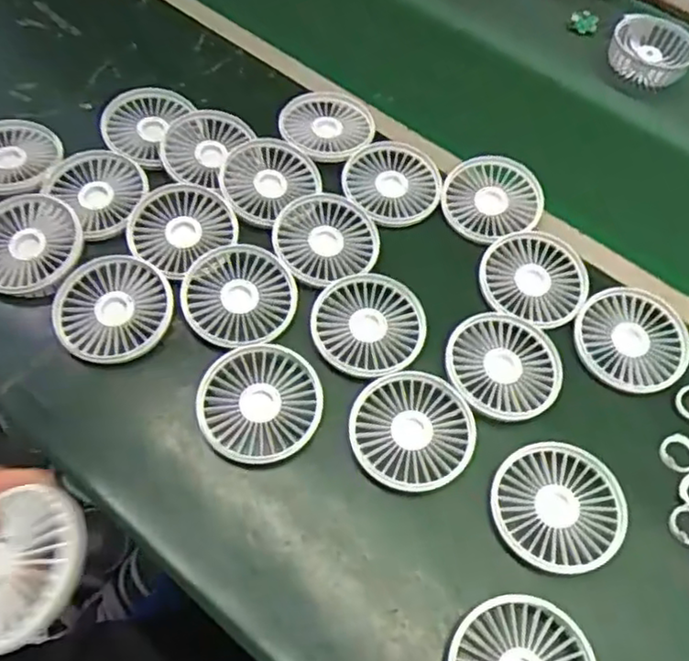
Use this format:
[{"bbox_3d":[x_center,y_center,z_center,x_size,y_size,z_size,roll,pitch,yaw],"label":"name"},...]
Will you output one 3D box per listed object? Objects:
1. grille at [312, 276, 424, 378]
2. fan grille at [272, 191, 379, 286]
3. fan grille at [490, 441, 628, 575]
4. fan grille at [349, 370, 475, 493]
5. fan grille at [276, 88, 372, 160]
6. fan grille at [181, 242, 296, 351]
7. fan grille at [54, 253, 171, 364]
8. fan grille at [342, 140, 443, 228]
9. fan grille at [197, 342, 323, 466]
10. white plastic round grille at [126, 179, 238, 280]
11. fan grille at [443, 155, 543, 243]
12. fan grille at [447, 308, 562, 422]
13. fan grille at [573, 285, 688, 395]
[{"bbox_3d":[0.020,-0.005,0.525,0.088,0.009,0.086,2,59,-3],"label":"grille"},{"bbox_3d":[-0.015,-0.077,0.565,0.085,0.022,0.084,2,59,-3],"label":"fan grille"},{"bbox_3d":[0.147,0.120,0.461,0.091,0.008,0.085,2,59,-3],"label":"fan grille"},{"bbox_3d":[0.049,0.071,0.482,0.087,0.007,0.086,2,59,-3],"label":"fan grille"},{"bbox_3d":[-0.013,-0.196,0.639,0.085,0.015,0.091,29,61,13],"label":"fan grille"},{"bbox_3d":[-0.081,-0.026,0.533,0.087,0.023,0.084,2,59,-3],"label":"fan grille"},{"bbox_3d":[-0.176,-0.015,0.513,0.085,0.022,0.084,2,59,-3],"label":"fan grille"},{"bbox_3d":[0.044,-0.133,0.604,0.086,0.014,0.083,2,59,-3],"label":"fan grille"},{"bbox_3d":[-0.060,0.052,0.487,0.084,0.016,0.088,2,59,-3],"label":"fan grille"},{"bbox_3d":[-0.132,-0.086,0.556,0.075,0.024,0.085,39,64,18],"label":"white plastic round grille"},{"bbox_3d":[0.131,-0.118,0.597,0.085,0.018,0.087,2,59,-3],"label":"fan grille"},{"bbox_3d":[0.124,0.026,0.516,0.089,0.008,0.087,2,59,-3],"label":"fan grille"},{"bbox_3d":[0.230,0.006,0.533,0.090,0.018,0.084,2,59,-3],"label":"fan grille"}]

